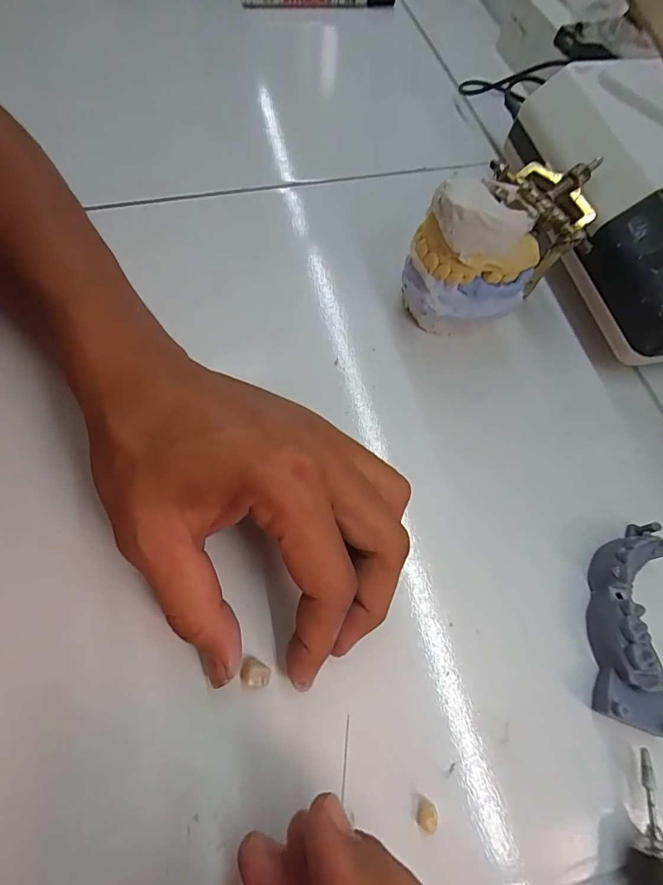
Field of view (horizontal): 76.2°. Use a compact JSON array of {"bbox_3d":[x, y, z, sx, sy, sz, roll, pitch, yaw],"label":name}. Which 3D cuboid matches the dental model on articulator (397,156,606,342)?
[{"bbox_3d":[0.096,-0.112,0.237,0.109,0.076,0.060,-35,73,-17],"label":"dental model on articulator"}]

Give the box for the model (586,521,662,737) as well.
[{"bbox_3d":[0.133,0.079,0.187,0.028,0.021,0.082,16,66,3],"label":"model"}]

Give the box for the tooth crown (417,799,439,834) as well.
[{"bbox_3d":[0.037,0.143,0.162,0.007,0.006,0.009,8,66,-1],"label":"tooth crown"}]

